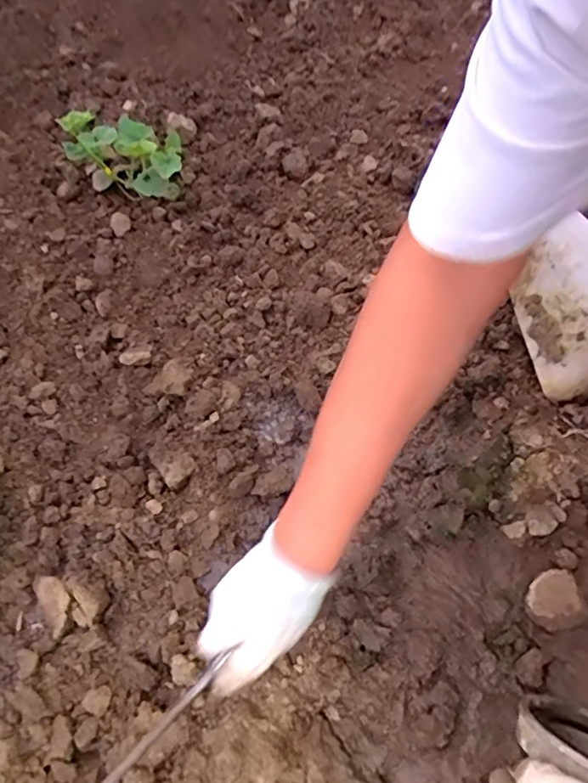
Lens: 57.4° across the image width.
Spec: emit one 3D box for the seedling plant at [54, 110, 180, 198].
[{"bbox_3d":[-0.234,-0.341,0.749,0.133,0.099,0.167,-39,65,-17],"label":"seedling plant"}]

